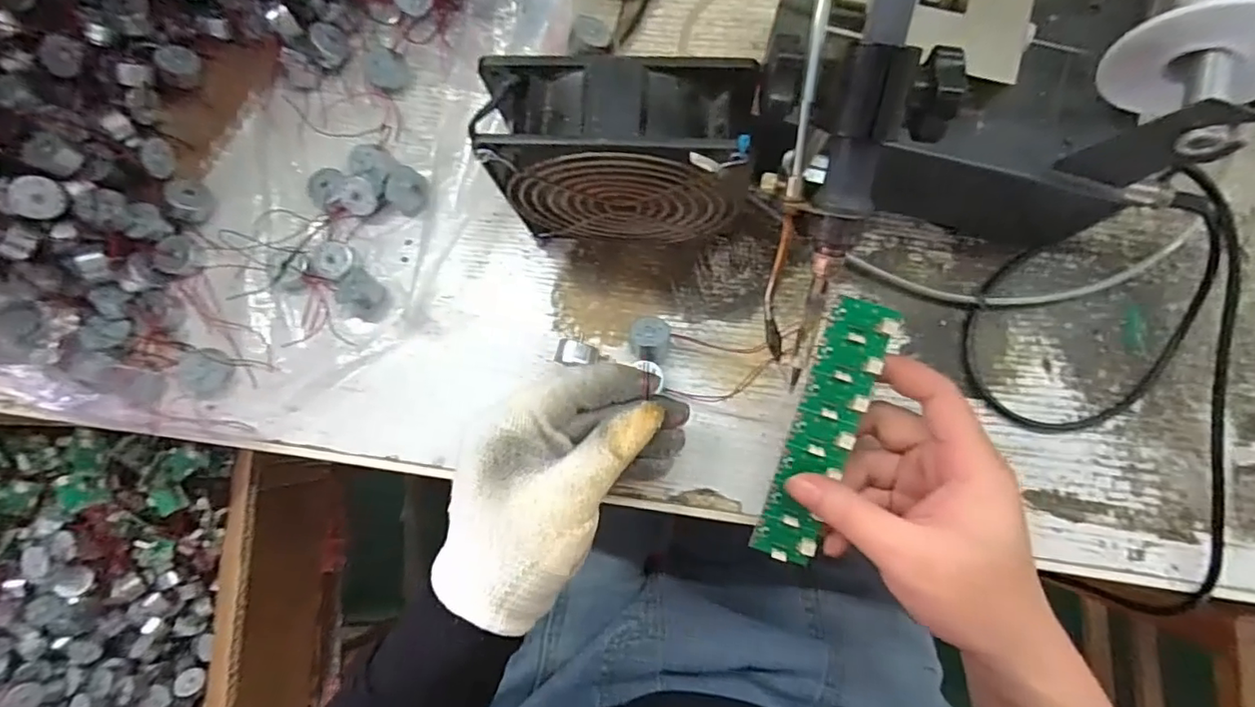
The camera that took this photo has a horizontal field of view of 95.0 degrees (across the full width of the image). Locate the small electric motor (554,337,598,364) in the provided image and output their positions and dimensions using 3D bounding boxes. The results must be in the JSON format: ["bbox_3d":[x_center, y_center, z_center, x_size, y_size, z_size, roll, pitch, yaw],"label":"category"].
[{"bbox_3d":[-0.029,0.000,0.334,0.023,0.021,0.015,9,82,5],"label":"small electric motor"}]

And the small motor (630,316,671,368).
[{"bbox_3d":[0.013,-0.008,0.335,0.022,0.017,0.027,6,81,4],"label":"small motor"}]

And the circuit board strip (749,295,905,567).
[{"bbox_3d":[0.098,0.041,0.288,0.031,0.008,0.137,18,100,6],"label":"circuit board strip"}]

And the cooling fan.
[{"bbox_3d":[-0.004,-0.093,0.294,0.123,0.117,0.047,4,81,4],"label":"cooling fan"}]

